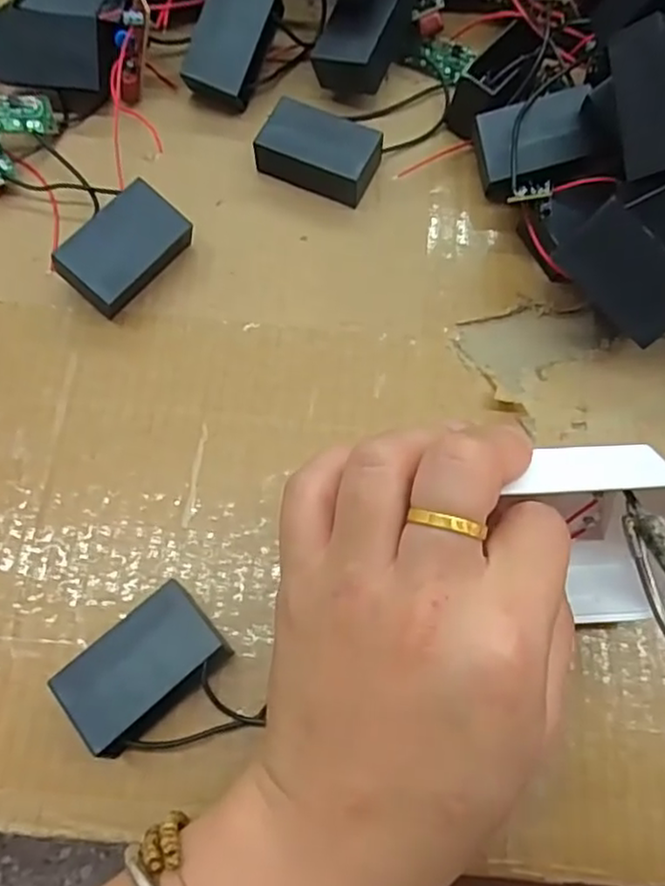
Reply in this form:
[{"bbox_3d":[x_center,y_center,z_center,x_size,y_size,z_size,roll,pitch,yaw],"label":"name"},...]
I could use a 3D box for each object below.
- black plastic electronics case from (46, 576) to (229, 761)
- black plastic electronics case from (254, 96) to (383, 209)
[{"bbox_3d":[-0.059,0.071,0.211,0.047,0.021,0.030,-40,75,-14],"label":"black plastic electronics case"},{"bbox_3d":[-0.006,-0.125,0.288,0.048,0.018,0.028,27,72,9],"label":"black plastic electronics case"}]

